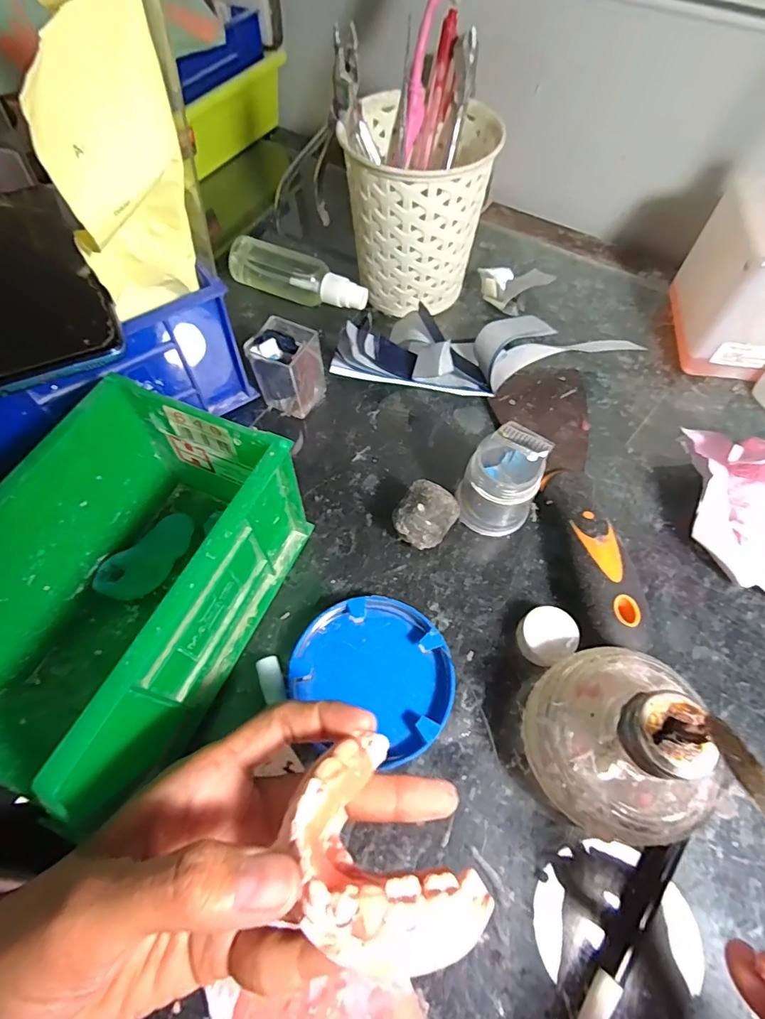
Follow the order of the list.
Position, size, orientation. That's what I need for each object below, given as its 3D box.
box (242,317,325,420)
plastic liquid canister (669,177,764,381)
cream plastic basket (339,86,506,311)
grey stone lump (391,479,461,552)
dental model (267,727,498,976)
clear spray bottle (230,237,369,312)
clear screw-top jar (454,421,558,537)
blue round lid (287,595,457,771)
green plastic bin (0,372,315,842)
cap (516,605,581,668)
[{"bbox_3d":[-0.060,-0.094,0.316,0.035,0.061,0.038,24,64,12],"label":"box"},{"bbox_3d":[0.252,-0.154,0.322,0.075,0.117,0.080,14,62,7],"label":"plastic liquid canister"},{"bbox_3d":[0.023,-0.210,0.348,0.097,0.119,0.091,11,62,6],"label":"cream plastic basket"},{"bbox_3d":[0.024,0.007,0.278,0.031,0.033,0.031,28,65,14],"label":"grey stone lump"},{"bbox_3d":[-0.008,0.108,0.150,0.046,0.024,0.067,1,29,-35],"label":"dental model"},{"bbox_3d":[-0.064,-0.179,0.383,0.114,0.035,0.032,21,63,11],"label":"clear spray bottle"},{"bbox_3d":[0.069,-0.018,0.270,0.039,0.072,0.041,0,61,0],"label":"clear screw-top jar"},{"bbox_3d":[-0.005,0.084,0.246,0.079,0.016,0.075,0,61,0],"label":"blue round lid"},{"bbox_3d":[-0.118,0.040,0.225,0.095,0.092,0.160,22,63,11],"label":"green plastic bin"},{"bbox_3d":[0.085,0.068,0.256,0.031,0.017,0.027,-41,69,-20],"label":"cap"}]

